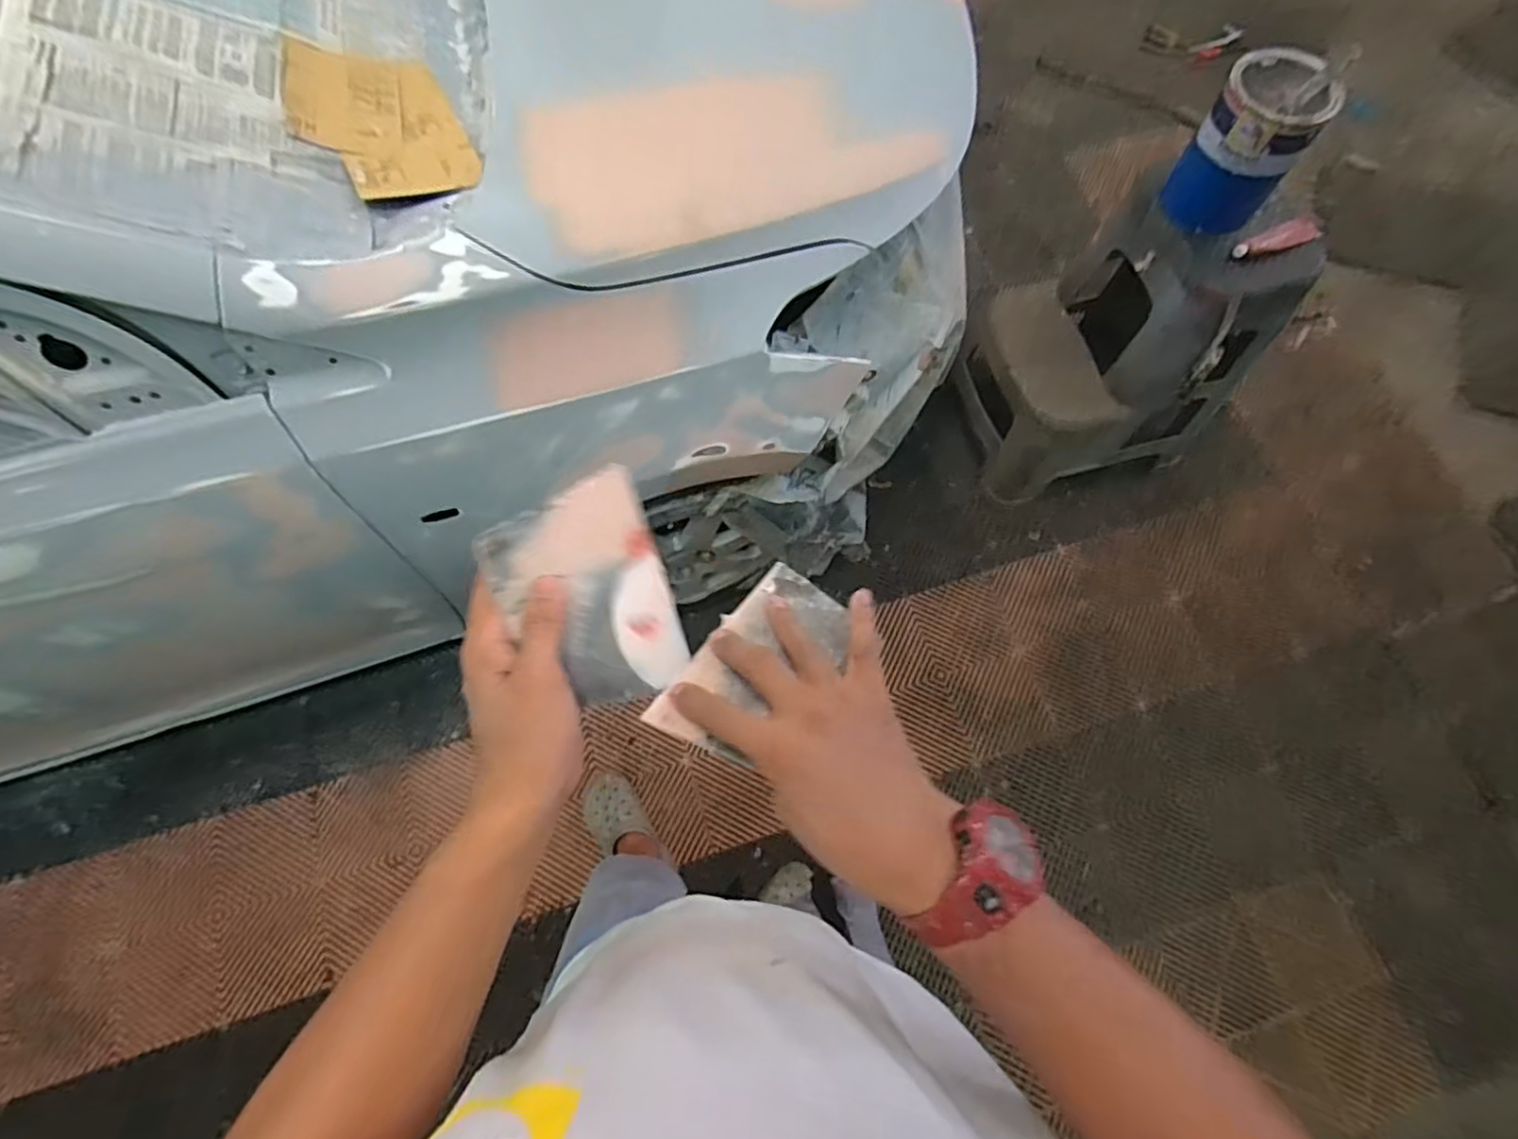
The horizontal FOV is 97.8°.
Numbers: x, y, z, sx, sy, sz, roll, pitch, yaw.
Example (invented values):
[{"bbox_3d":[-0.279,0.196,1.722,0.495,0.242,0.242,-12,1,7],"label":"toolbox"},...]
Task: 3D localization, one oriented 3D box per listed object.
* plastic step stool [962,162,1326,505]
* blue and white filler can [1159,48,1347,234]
[{"bbox_3d":[0.774,-0.494,1.441,0.491,0.607,0.402,-12,71,-4],"label":"plastic step stool"},{"bbox_3d":[0.802,-0.699,1.094,0.156,0.214,0.169,0,71,0],"label":"blue and white filler can"}]

